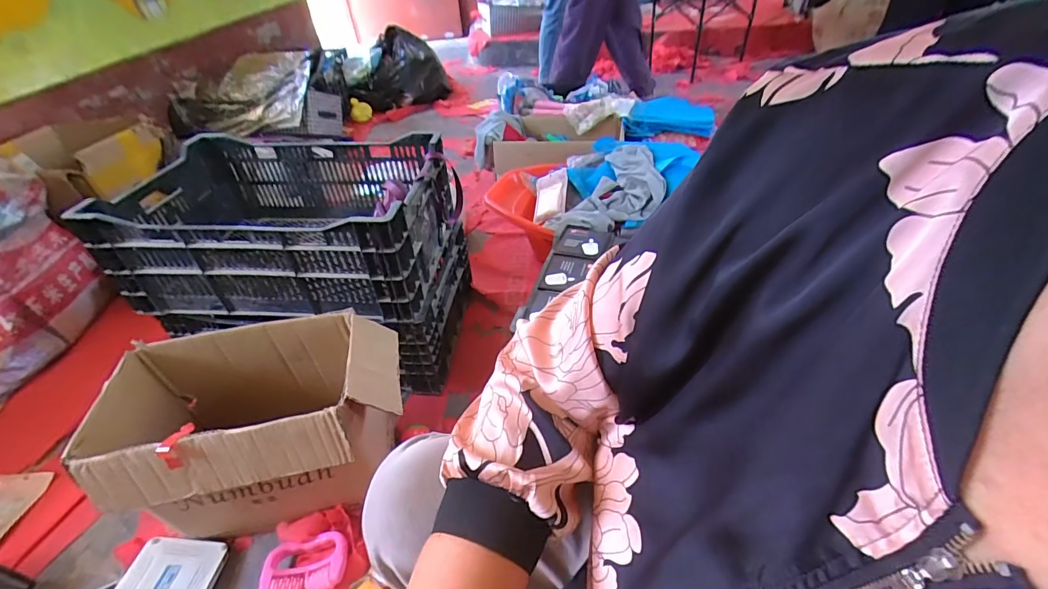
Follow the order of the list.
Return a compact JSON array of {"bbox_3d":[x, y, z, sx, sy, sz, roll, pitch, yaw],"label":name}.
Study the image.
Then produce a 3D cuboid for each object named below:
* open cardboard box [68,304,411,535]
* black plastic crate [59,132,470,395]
[{"bbox_3d":[-0.422,0.228,0.763,0.433,0.268,0.238,-10,41,-7],"label":"open cardboard box"},{"bbox_3d":[-0.500,-0.104,1.047,0.646,0.401,0.435,1,41,6],"label":"black plastic crate"}]

